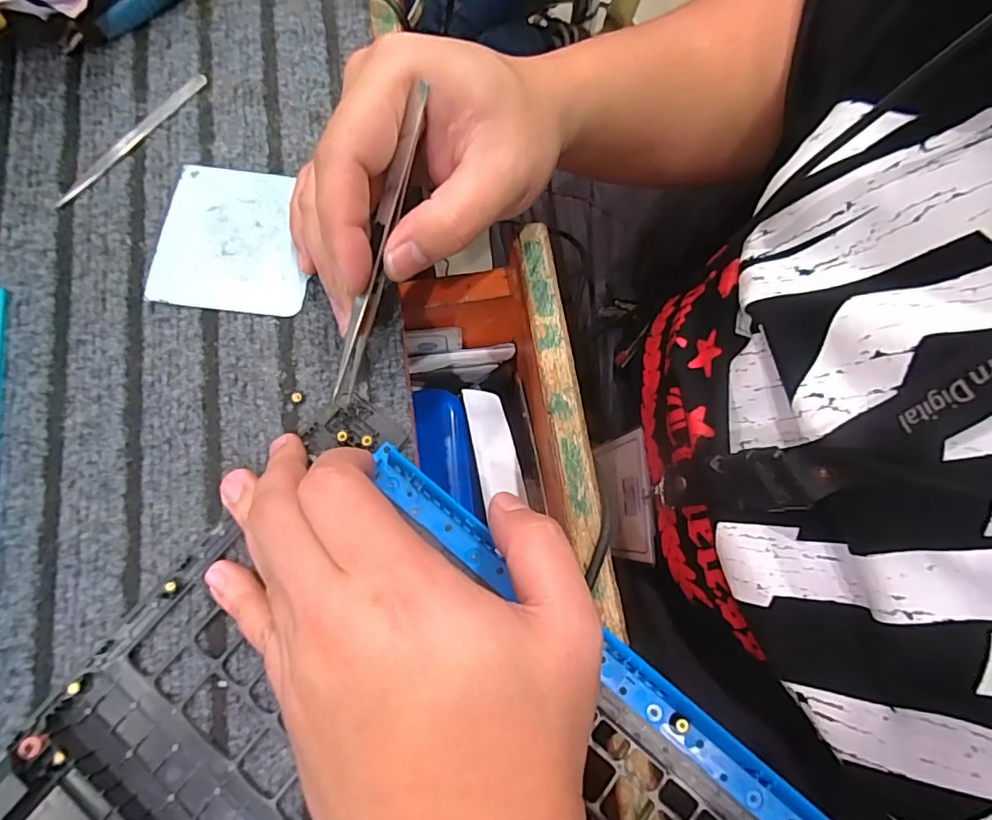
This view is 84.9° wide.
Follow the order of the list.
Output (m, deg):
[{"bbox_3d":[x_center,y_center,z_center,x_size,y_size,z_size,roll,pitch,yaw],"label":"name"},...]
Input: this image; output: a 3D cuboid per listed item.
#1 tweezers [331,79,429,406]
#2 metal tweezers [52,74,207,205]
[{"bbox_3d":[-0.049,-0.061,0.223,0.007,0.008,0.127,21,107,5],"label":"tweezers"},{"bbox_3d":[-0.193,-0.145,0.288,0.009,0.004,0.101,39,78,9],"label":"metal tweezers"}]

